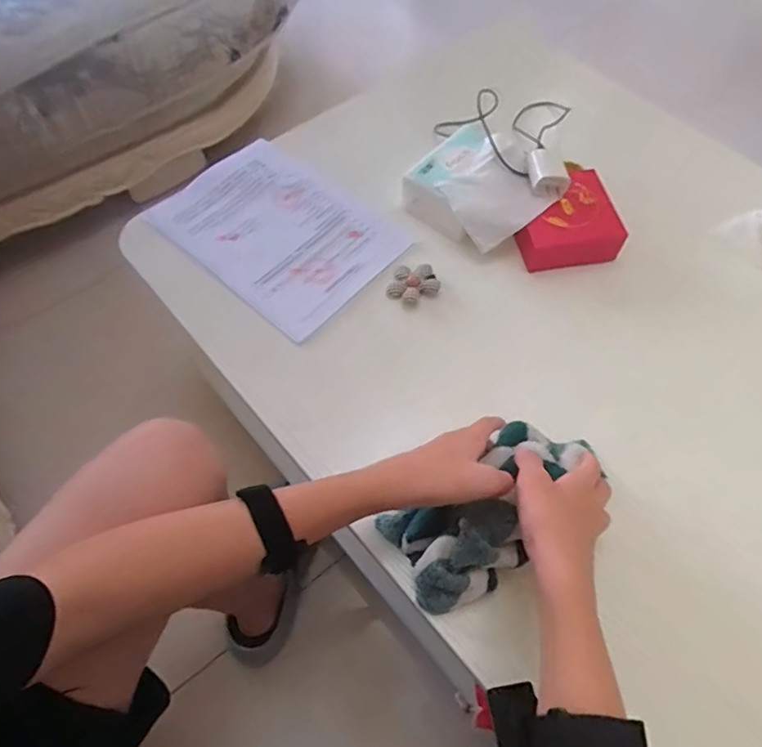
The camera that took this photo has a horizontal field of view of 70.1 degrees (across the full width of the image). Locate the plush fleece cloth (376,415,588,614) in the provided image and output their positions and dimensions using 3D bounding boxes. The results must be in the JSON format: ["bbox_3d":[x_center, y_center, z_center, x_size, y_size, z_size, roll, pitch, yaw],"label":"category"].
[{"bbox_3d":[0.099,0.116,0.503,0.108,0.068,0.204,41,70,19],"label":"plush fleece cloth"}]

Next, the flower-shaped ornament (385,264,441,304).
[{"bbox_3d":[0.042,-0.109,0.655,0.061,0.014,0.054,9,63,5],"label":"flower-shaped ornament"}]

